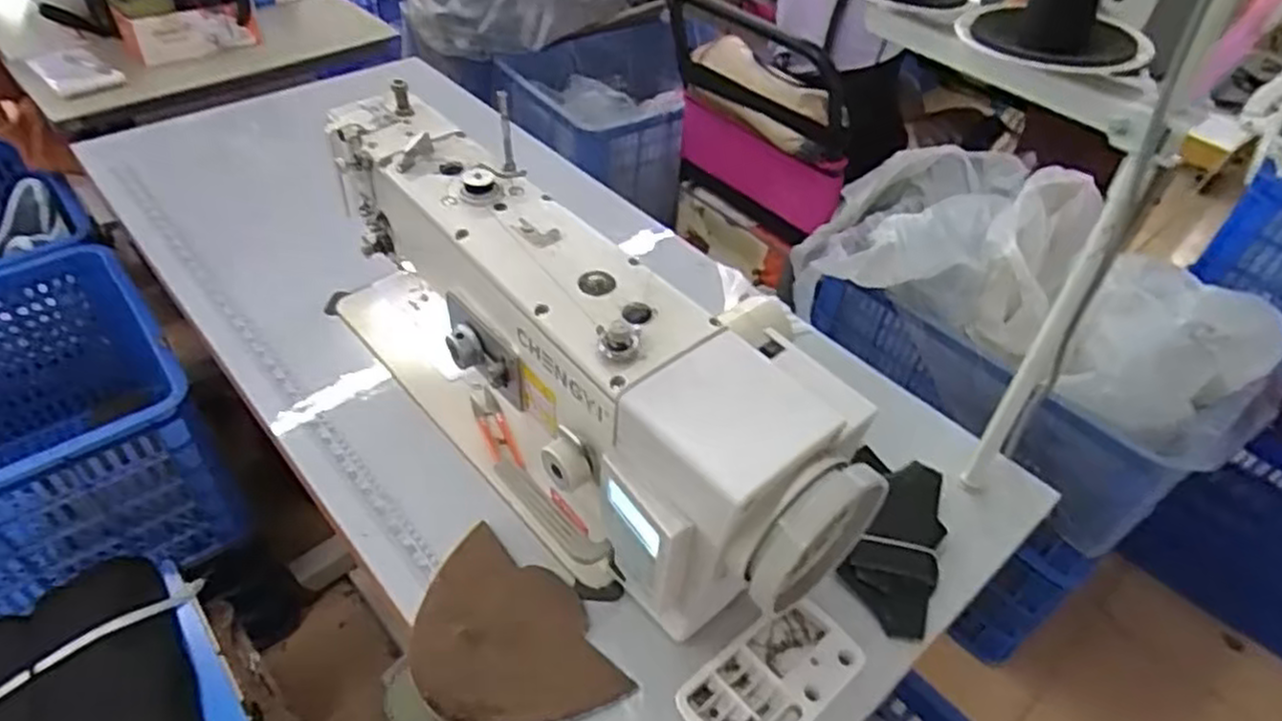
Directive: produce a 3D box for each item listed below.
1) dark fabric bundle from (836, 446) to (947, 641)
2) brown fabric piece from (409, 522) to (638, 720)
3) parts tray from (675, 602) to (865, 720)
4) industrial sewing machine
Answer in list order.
[{"bbox_3d":[0.217,0.157,0.661,0.088,0.018,0.154,14,59,9],"label":"dark fabric bundle"},{"bbox_3d":[-0.112,0.214,0.599,0.128,0.012,0.179,-25,53,-25],"label":"brown fabric piece"},{"bbox_3d":[0.102,0.251,0.594,0.141,0.019,0.079,-31,55,-31],"label":"parts tray"},{"bbox_3d":[-0.068,-0.006,0.672,0.187,0.248,0.570,-30,54,-30],"label":"industrial sewing machine"}]

